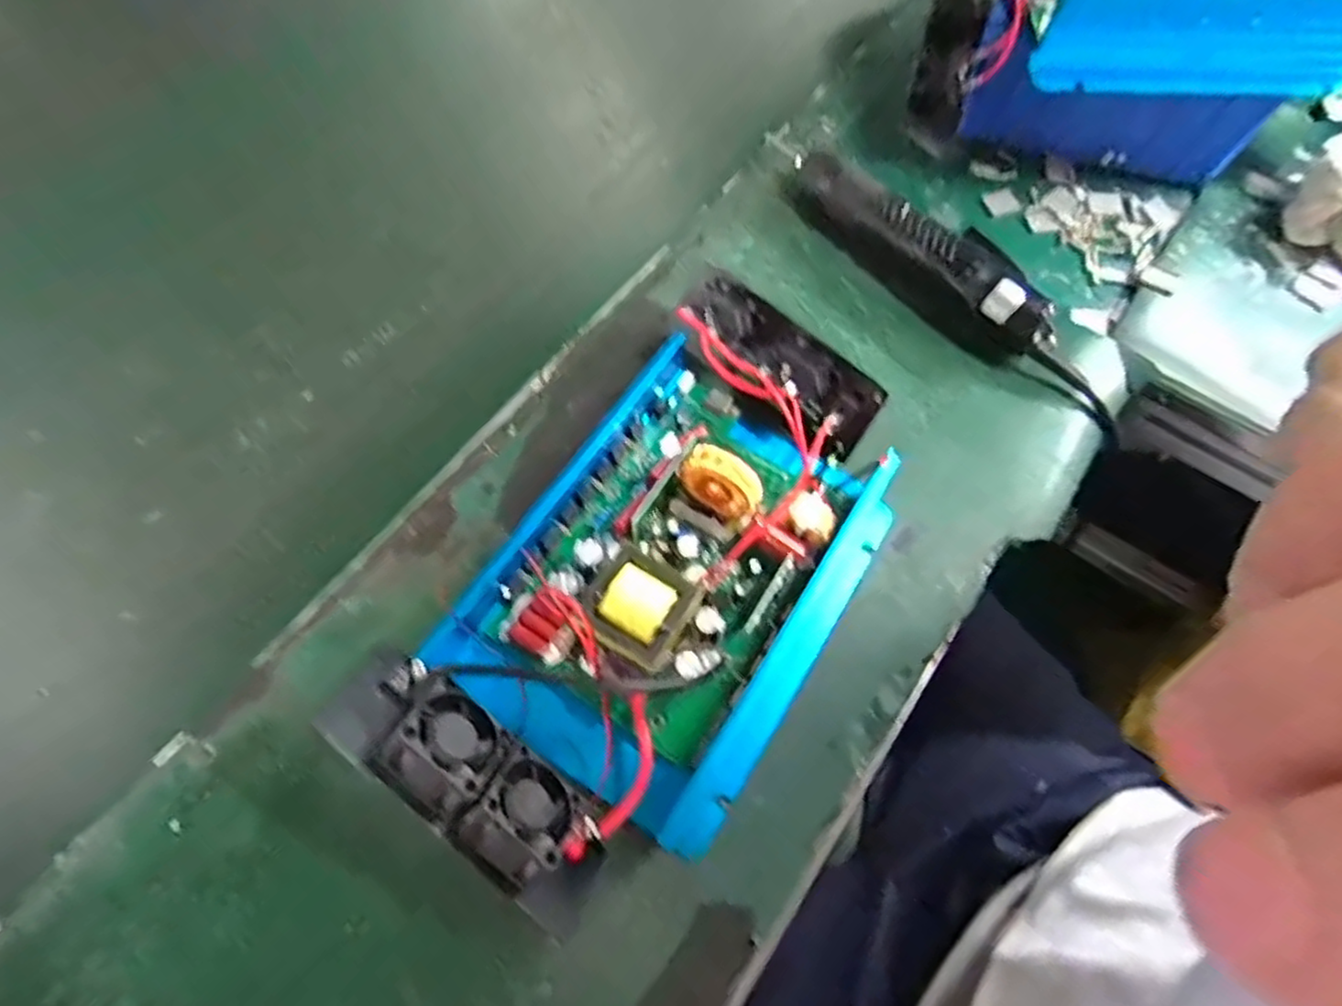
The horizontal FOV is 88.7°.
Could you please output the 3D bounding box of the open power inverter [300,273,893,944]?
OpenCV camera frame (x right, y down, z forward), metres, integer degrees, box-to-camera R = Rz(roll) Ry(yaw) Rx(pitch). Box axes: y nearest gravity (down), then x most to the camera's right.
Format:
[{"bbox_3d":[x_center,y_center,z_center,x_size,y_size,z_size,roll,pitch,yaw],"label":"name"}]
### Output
[{"bbox_3d":[0.003,0.029,0.345,0.170,0.078,0.318,32,69,14],"label":"open power inverter"}]

